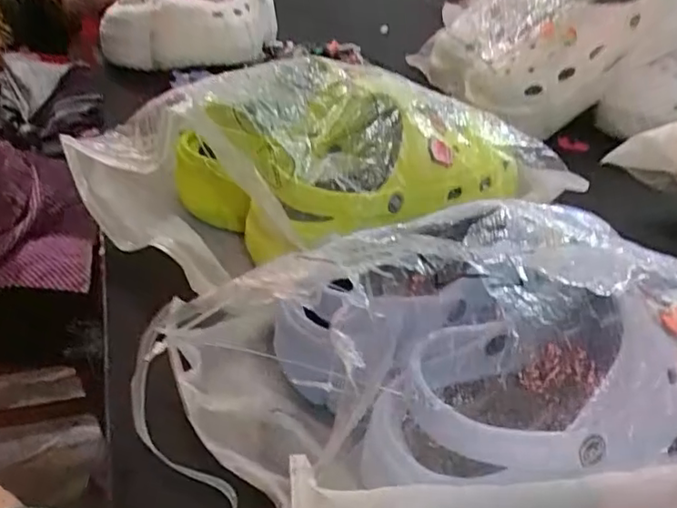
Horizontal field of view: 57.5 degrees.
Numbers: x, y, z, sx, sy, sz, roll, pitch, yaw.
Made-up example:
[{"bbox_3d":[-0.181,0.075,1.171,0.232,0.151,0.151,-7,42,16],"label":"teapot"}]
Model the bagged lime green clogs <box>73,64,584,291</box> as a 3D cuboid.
[{"bbox_3d":[-0.006,-0.079,0.509,0.376,0.136,0.181,-14,40,-23],"label":"bagged lime green clogs"}]

